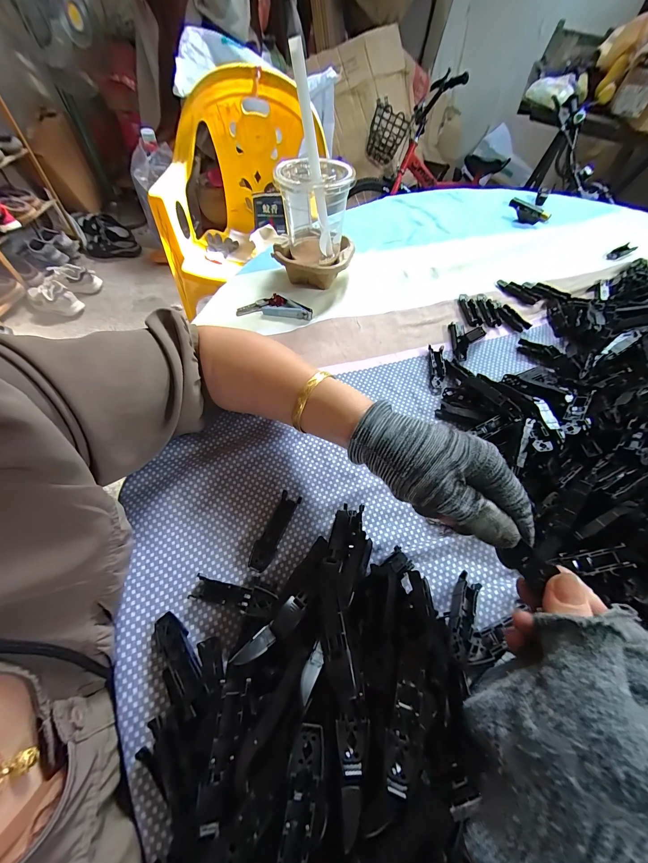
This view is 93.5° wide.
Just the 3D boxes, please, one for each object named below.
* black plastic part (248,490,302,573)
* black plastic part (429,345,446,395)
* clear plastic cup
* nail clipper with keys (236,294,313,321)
[{"bbox_3d":[-0.043,0.086,0.263,0.018,0.010,0.068,22,61,8],"label":"black plastic part"},{"bbox_3d":[0.137,-0.076,0.367,0.018,0.009,0.072,9,60,0],"label":"black plastic part"},{"bbox_3d":[-0.012,-0.277,0.403,0.082,0.121,0.088,10,60,1],"label":"clear plastic cup"},{"bbox_3d":[-0.065,-0.165,0.400,0.098,0.012,0.035,2,60,-4],"label":"nail clipper with keys"}]

